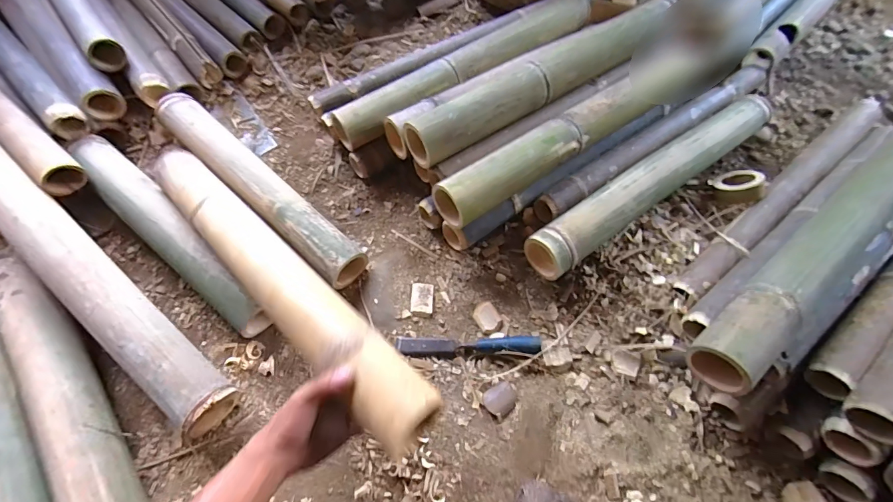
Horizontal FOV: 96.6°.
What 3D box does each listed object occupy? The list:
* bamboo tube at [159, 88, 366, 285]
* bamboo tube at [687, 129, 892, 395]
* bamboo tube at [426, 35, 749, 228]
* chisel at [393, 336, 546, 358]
[{"bbox_3d":[-0.333,-0.114,0.696,0.478,0.069,0.068,40,69,13],"label":"bamboo tube"},{"bbox_3d":[0.564,-0.019,0.570,0.600,0.064,0.085,-35,70,-18],"label":"bamboo tube"},{"bbox_3d":[0.261,-0.219,0.703,0.633,0.072,0.083,-29,68,-16],"label":"bamboo tube"},{"bbox_3d":[0.036,0.147,0.620,0.223,0.029,0.028,1,63,-2],"label":"chisel"}]

